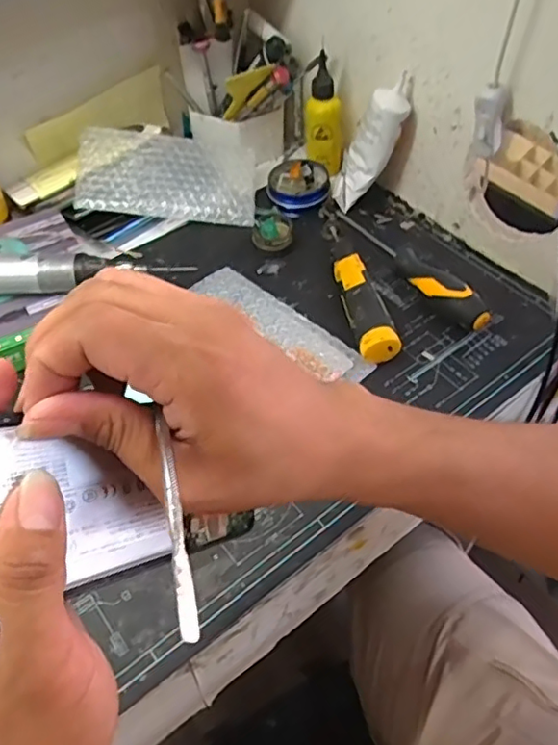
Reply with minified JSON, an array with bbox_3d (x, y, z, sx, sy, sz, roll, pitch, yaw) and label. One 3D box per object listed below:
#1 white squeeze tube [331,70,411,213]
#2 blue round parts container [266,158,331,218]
[{"bbox_3d":[0.087,-0.213,0.554,0.032,0.127,0.028,10,50,-17],"label":"white squeeze tube"},{"bbox_3d":[0.019,-0.191,0.600,0.063,0.029,0.052,-23,55,-16],"label":"blue round parts container"}]

